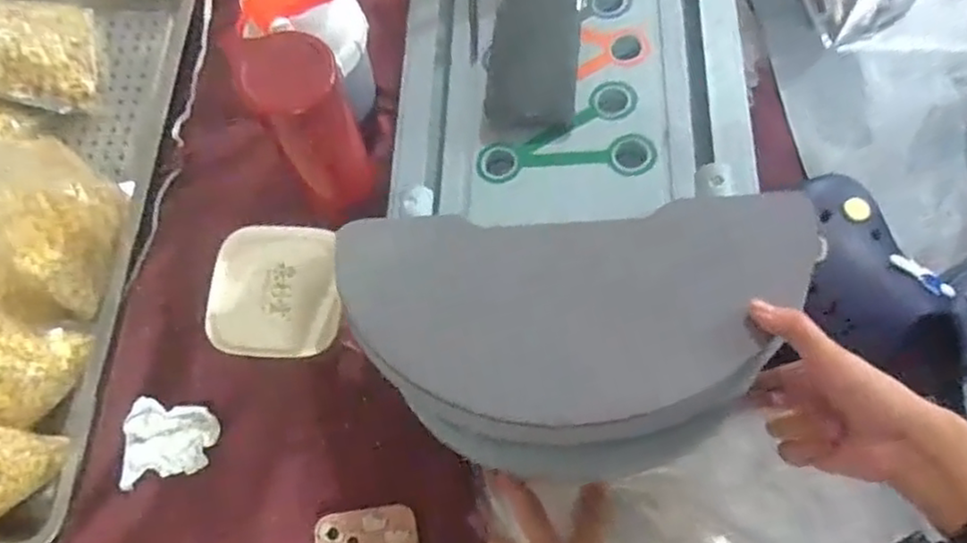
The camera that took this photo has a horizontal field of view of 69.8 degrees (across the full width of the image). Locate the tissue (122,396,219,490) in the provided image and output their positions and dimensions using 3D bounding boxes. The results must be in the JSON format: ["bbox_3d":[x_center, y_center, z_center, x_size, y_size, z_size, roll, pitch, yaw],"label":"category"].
[{"bbox_3d":[-0.265,0.147,0.583,0.070,0.030,0.071,7,70,4],"label":"tissue"}]

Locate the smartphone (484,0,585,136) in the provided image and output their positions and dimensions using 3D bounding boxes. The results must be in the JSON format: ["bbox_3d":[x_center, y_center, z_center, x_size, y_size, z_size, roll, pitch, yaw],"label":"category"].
[{"bbox_3d":[0.046,-0.193,0.604,0.077,0.015,0.158,5,70,4],"label":"smartphone"}]

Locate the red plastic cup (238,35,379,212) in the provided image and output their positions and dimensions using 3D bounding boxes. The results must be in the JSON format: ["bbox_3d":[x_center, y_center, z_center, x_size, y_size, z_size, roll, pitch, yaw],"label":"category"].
[{"bbox_3d":[-0.124,-0.109,0.521,0.058,0.145,0.057,-1,70,2],"label":"red plastic cup"}]

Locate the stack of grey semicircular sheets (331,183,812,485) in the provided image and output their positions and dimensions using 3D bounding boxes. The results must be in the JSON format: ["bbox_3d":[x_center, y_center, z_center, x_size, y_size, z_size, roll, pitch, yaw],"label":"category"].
[{"bbox_3d":[0.063,0.051,0.491,0.312,0.026,0.188,-3,93,7],"label":"stack of grey semicircular sheets"}]

